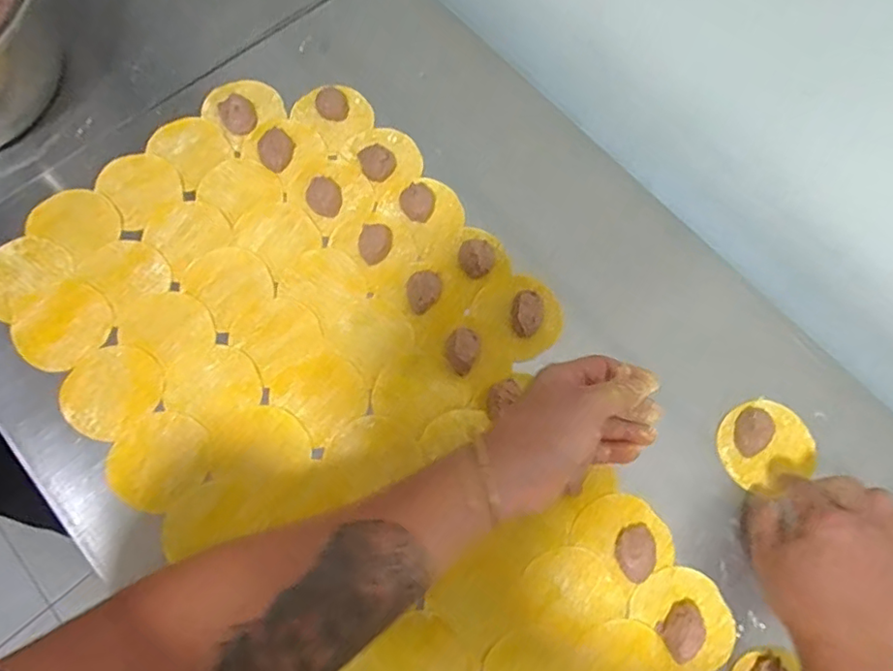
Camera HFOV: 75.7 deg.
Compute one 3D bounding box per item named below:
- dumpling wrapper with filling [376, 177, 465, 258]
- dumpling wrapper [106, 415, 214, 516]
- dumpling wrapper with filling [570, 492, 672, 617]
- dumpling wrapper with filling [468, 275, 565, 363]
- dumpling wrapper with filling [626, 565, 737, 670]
[{"bbox_3d":[-0.020,-0.121,0.569,0.075,0.013,0.076,1,72,-2],"label":"dumpling wrapper with filling"},{"bbox_3d":[-0.244,0.105,0.489,0.078,0.004,0.080,1,68,-2],"label":"dumpling wrapper"},{"bbox_3d":[0.149,0.171,0.477,0.073,0.015,0.077,-38,77,-14],"label":"dumpling wrapper with filling"},{"bbox_3d":[0.069,-0.023,0.536,0.081,0.020,0.073,36,74,9],"label":"dumpling wrapper with filling"},{"bbox_3d":[0.195,0.225,0.458,0.068,0.019,0.081,-41,78,-14],"label":"dumpling wrapper with filling"}]

